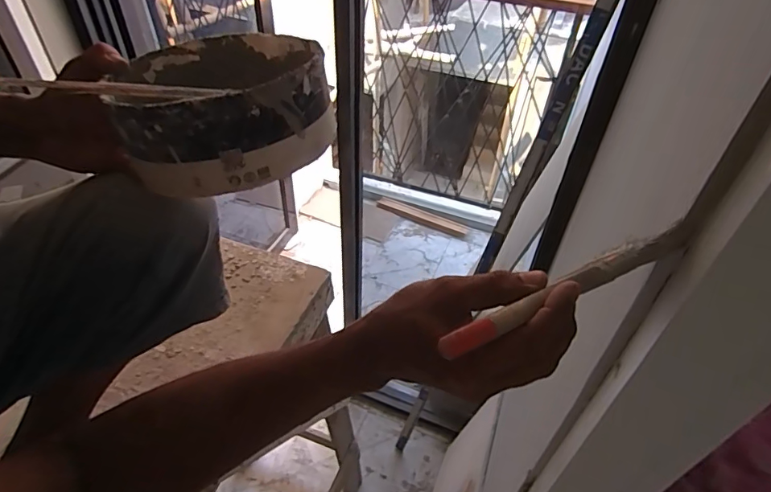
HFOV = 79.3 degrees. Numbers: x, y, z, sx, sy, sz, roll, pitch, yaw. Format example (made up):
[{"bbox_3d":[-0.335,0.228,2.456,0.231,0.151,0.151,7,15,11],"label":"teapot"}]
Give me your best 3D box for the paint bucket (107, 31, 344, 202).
[{"bbox_3d":[-0.134,-0.128,0.395,0.154,0.068,0.179,-13,45,-9],"label":"paint bucket"}]

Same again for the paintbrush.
[{"bbox_3d":[0.116,0.024,0.283,0.190,0.022,0.012,-20,46,-22],"label":"paintbrush"}]

